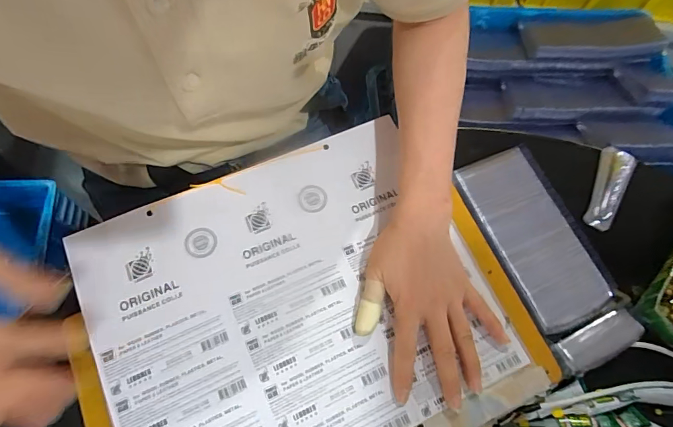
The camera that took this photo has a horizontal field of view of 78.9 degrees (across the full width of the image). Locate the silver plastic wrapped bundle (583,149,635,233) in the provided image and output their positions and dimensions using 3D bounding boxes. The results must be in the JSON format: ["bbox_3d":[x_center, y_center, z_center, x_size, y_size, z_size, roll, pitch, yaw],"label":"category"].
[{"bbox_3d":[0.306,-0.032,0.460,0.030,0.021,0.105,27,71,6],"label":"silver plastic wrapped bundle"}]

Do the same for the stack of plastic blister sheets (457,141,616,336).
[{"bbox_3d":[0.196,0.023,0.420,0.103,0.027,0.185,-22,75,-14],"label":"stack of plastic blister sheets"}]

